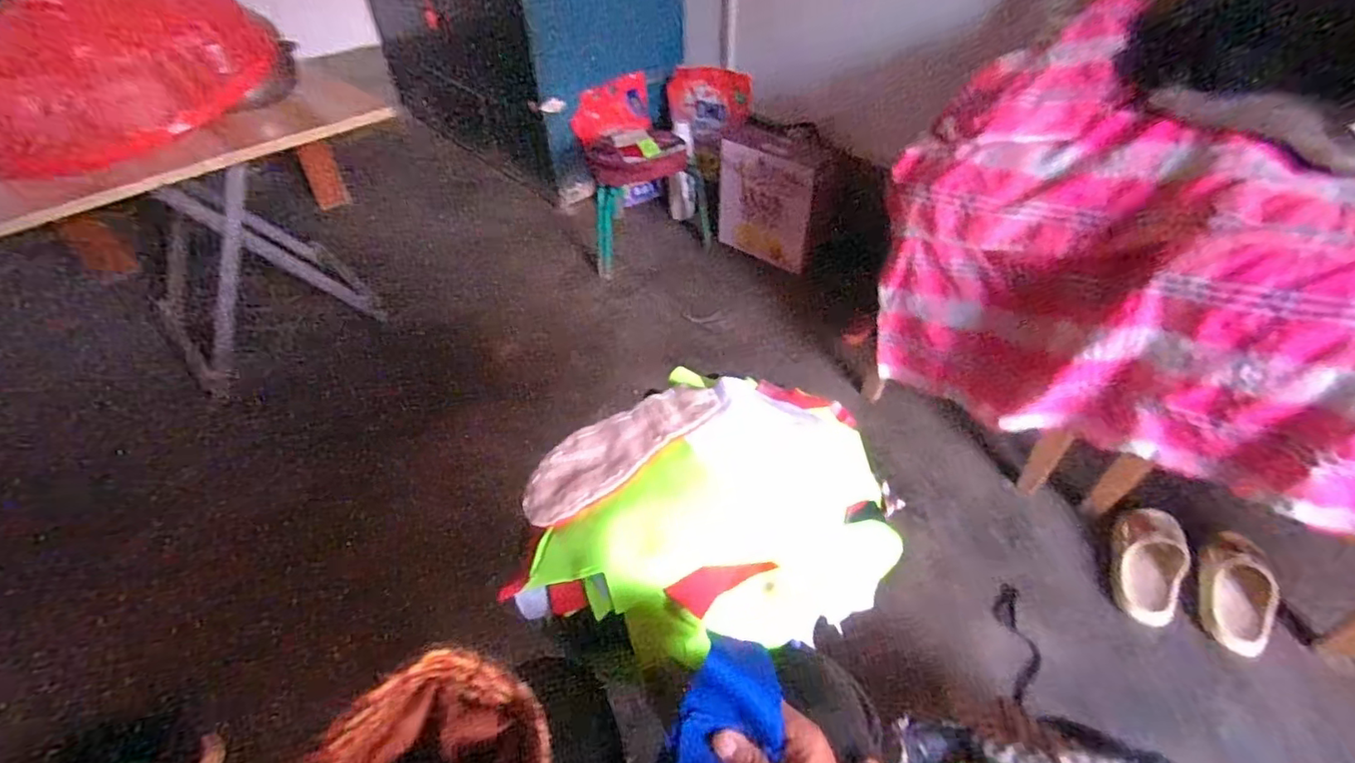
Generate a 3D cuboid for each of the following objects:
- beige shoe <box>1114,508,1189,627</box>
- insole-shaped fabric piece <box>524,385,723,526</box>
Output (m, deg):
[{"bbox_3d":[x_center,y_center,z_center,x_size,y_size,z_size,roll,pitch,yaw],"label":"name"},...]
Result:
[{"bbox_3d":[0.801,0.309,1.009,0.094,0.074,0.201,21,49,21],"label":"beige shoe"},{"bbox_3d":[-0.055,0.059,0.568,0.205,0.019,0.084,-32,51,-9],"label":"insole-shaped fabric piece"}]

